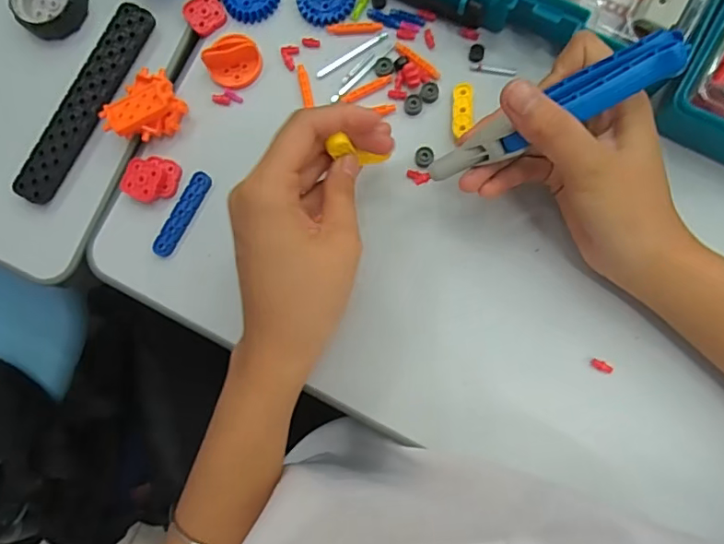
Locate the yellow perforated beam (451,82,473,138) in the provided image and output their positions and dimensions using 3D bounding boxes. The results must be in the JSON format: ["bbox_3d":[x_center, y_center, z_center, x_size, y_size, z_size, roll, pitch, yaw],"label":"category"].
[{"bbox_3d":[0.065,-0.104,0.340,0.013,0.004,0.036,3,84,5],"label":"yellow perforated beam"}]

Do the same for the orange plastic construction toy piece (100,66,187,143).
[{"bbox_3d":[-0.144,-0.110,0.354,0.040,0.024,0.050,31,87,7],"label":"orange plastic construction toy piece"}]

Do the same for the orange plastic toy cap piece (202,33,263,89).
[{"bbox_3d":[-0.088,-0.145,0.360,0.036,0.011,0.035,-1,84,5],"label":"orange plastic toy cap piece"}]

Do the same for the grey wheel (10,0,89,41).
[{"bbox_3d":[-0.220,-0.190,0.374,0.048,0.020,0.047,-1,84,5],"label":"grey wheel"}]

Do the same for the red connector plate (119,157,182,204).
[{"bbox_3d":[-0.141,-0.062,0.355,0.033,0.012,0.031,13,85,6],"label":"red connector plate"}]

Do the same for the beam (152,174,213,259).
[{"bbox_3d":[-0.119,-0.038,0.352,0.014,0.007,0.061,26,87,7],"label":"beam"}]

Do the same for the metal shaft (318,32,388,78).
[{"bbox_3d":[-0.007,-0.147,0.356,0.053,0.004,0.006,-30,82,1],"label":"metal shaft"}]

